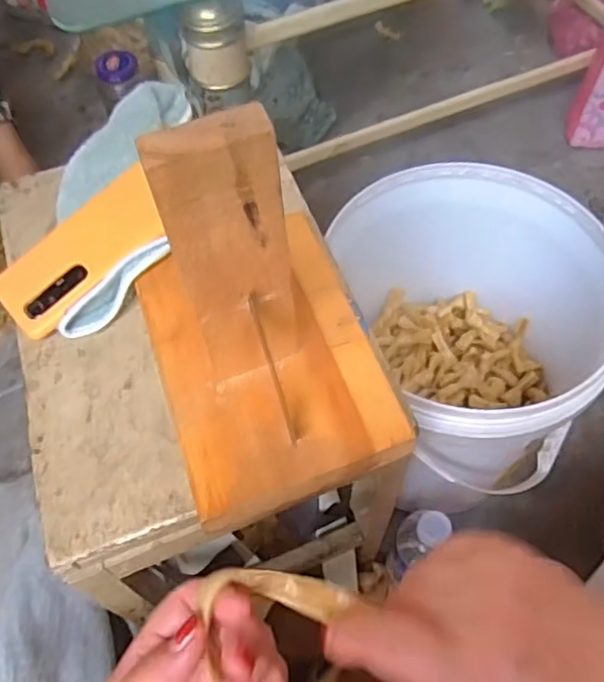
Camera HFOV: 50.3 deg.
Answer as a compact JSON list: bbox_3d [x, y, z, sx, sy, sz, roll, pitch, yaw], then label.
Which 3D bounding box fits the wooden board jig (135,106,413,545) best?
[{"bbox_3d":[-0.030,-0.035,0.356,0.137,0.198,0.192,-19,60,-7],"label":"wooden board jig"}]

